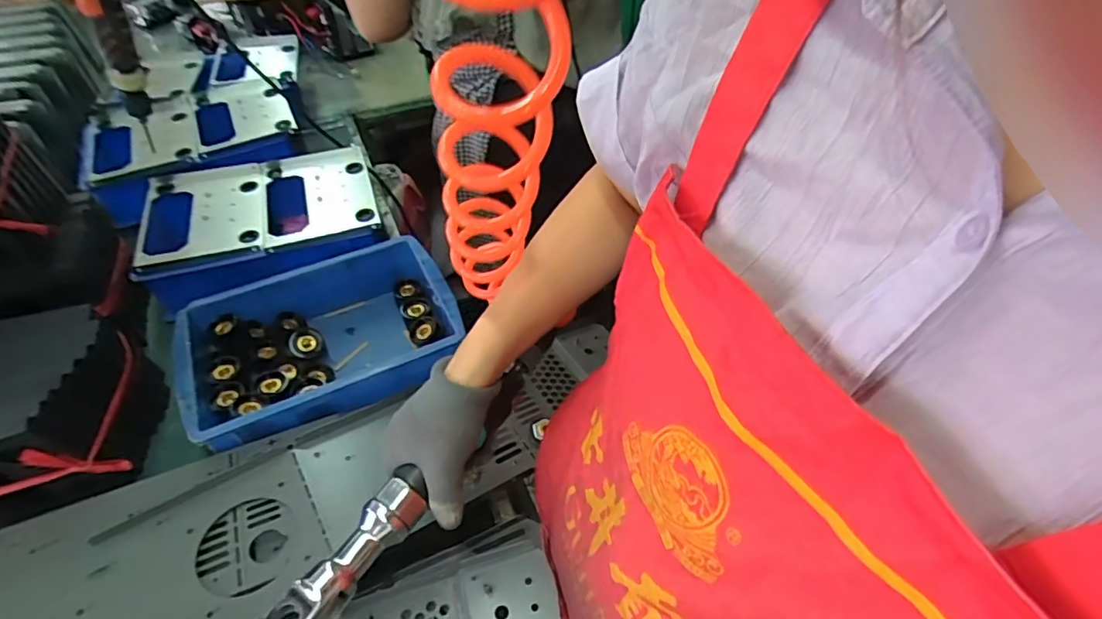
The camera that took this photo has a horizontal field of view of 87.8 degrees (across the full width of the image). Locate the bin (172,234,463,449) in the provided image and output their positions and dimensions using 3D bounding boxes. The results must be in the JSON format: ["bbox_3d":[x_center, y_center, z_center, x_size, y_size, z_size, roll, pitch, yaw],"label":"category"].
[{"bbox_3d":[-0.272,0.043,0.696,0.305,0.090,0.216,-21,50,-18],"label":"bin"}]

